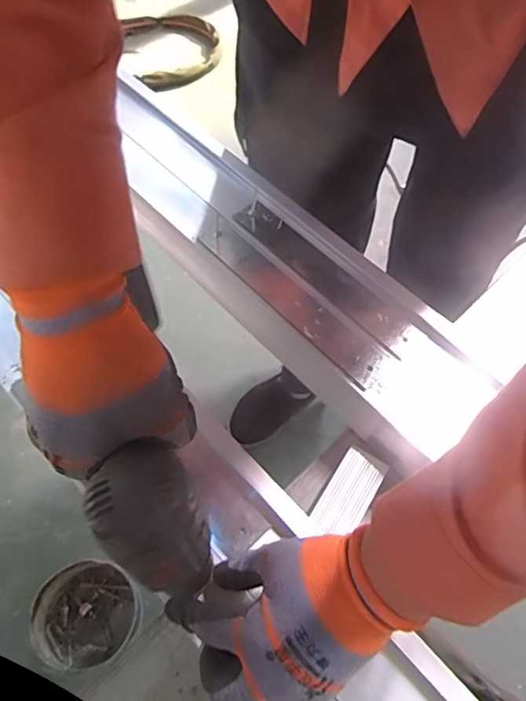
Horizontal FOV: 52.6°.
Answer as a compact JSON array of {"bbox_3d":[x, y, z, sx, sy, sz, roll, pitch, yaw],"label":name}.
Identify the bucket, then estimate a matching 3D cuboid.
[{"bbox_3d":[-0.290,0.436,0.874,0.152,0.083,0.158,1,59,-2],"label":"bucket"}]

